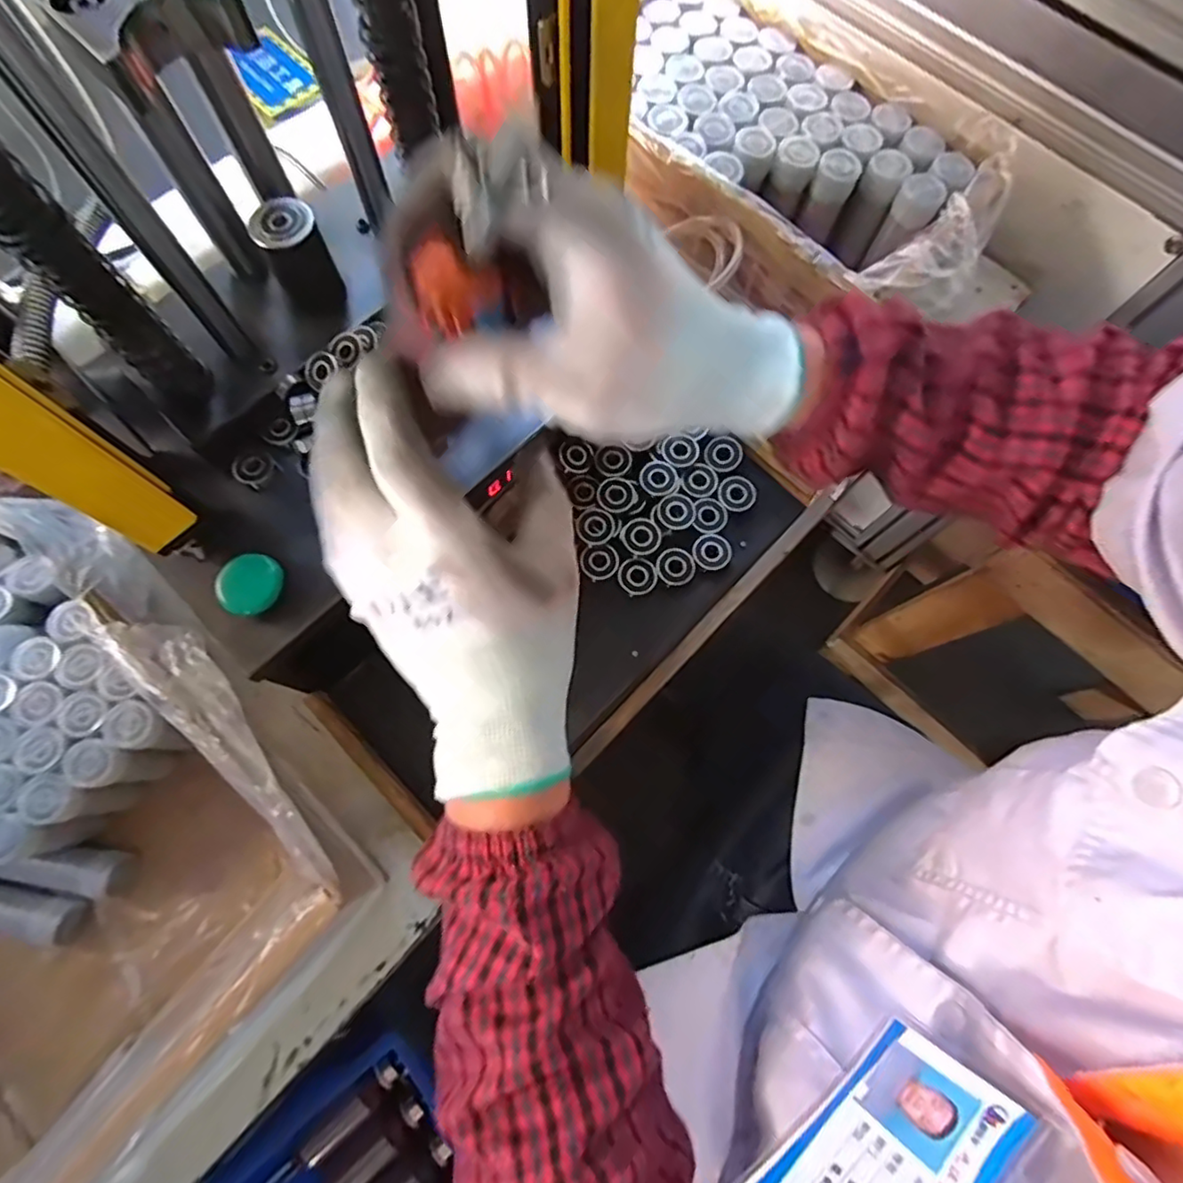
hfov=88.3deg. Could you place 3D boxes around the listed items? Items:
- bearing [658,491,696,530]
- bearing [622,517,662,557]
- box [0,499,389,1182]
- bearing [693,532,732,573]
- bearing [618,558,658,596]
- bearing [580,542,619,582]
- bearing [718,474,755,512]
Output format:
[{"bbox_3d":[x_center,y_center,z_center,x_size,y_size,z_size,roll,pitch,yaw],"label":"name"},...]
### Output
[{"bbox_3d":[0.070,-0.066,0.502,0.030,0.008,0.032,1,73,-2],"label":"bearing"},{"bbox_3d":[0.041,-0.046,0.494,0.031,0.011,0.032,16,73,3],"label":"bearing"},{"bbox_3d":[-0.358,0.147,0.394,0.384,0.111,0.285,41,76,10],"label":"box"},{"bbox_3d":[0.099,-0.033,0.500,0.031,0.007,0.031,1,73,-2],"label":"bearing"},{"bbox_3d":[0.037,-0.013,0.494,0.031,0.007,0.029,1,73,-2],"label":"bearing"},{"bbox_3d":[0.007,-0.025,0.493,0.029,0.009,0.029,1,73,-2],"label":"bearing"},{"bbox_3d":[0.122,-0.082,0.511,0.031,0.008,0.028,40,76,10],"label":"bearing"}]

